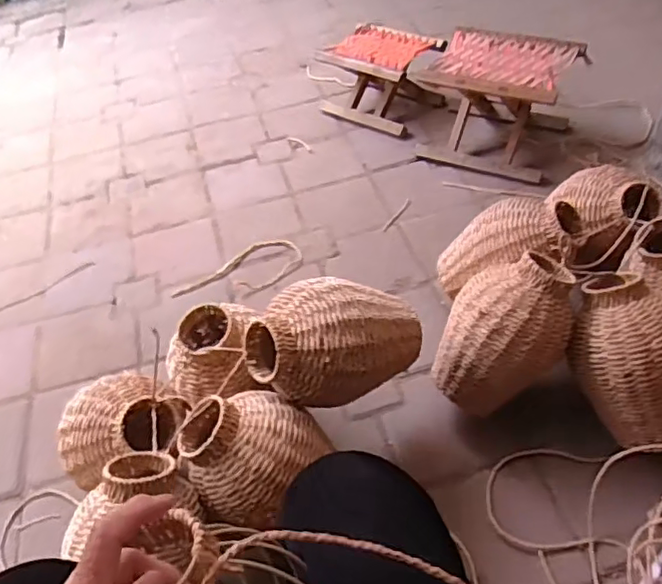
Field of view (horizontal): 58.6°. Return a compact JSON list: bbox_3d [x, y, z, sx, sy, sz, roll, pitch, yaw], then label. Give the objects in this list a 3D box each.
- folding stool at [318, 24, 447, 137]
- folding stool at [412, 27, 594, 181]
[{"bbox_3d":[0.129,-0.601,1.658,0.320,0.187,0.229,27,56,28],"label":"folding stool"},{"bbox_3d":[0.413,-0.471,1.468,0.330,0.234,0.295,18,53,23],"label":"folding stool"}]

